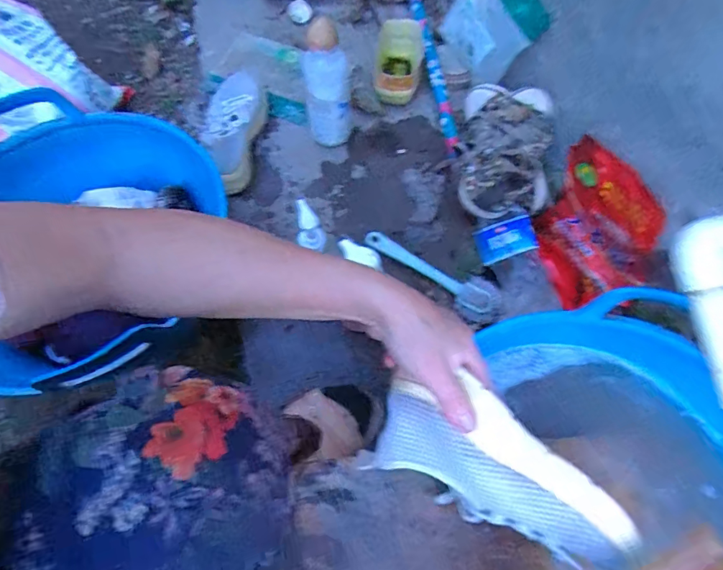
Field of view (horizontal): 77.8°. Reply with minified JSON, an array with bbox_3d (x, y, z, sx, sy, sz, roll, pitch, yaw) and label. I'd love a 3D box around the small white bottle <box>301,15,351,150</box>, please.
[{"bbox_3d":[-0.052,-0.291,0.671,0.063,0.189,0.046,-17,66,-10],"label":"small white bottle"}]

